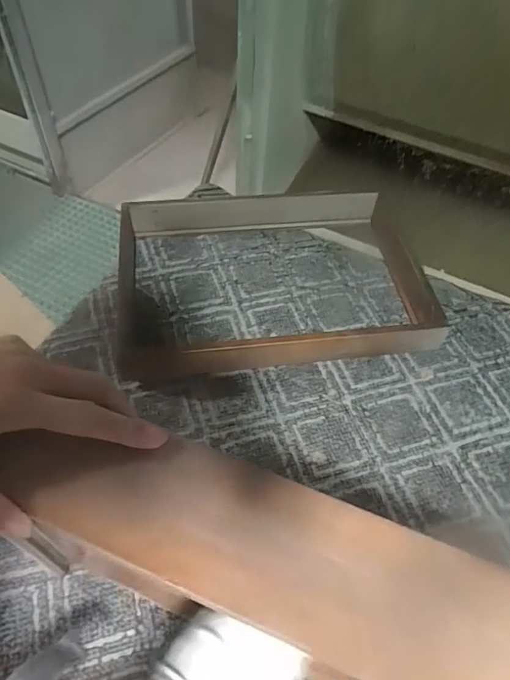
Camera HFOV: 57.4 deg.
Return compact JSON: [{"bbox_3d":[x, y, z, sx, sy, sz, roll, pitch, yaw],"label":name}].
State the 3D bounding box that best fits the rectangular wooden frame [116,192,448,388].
[{"bbox_3d":[0.030,-0.108,0.800,0.493,0.098,0.343,-6,55,-7],"label":"rectangular wooden frame"}]

